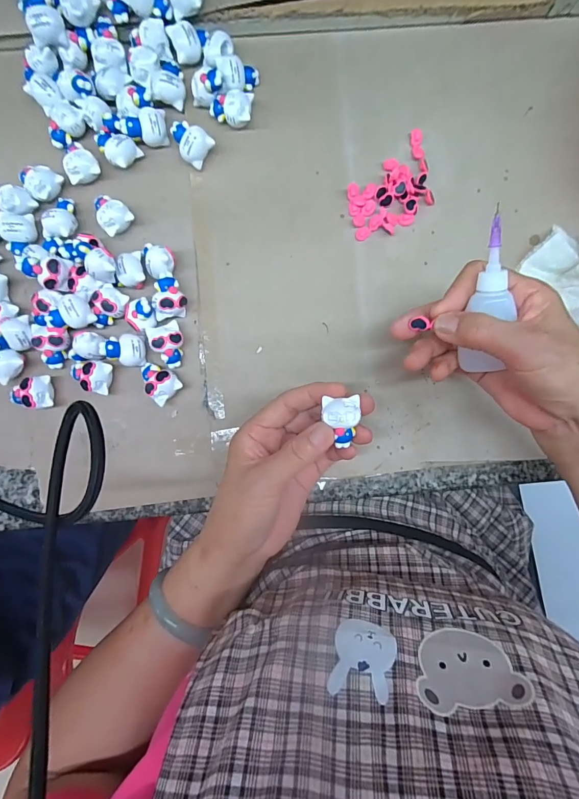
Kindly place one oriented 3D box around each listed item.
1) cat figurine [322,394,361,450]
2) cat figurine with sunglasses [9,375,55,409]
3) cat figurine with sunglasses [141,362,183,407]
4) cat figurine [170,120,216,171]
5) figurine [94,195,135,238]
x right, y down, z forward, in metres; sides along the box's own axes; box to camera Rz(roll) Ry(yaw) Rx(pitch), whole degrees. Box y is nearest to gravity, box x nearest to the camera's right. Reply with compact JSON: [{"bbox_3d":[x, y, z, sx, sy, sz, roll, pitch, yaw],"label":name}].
[{"bbox_3d":[0.034,0.015,0.253,0.023,0.011,0.033,-1,90,-1],"label":"cat figurine"},{"bbox_3d":[-0.201,-0.004,0.302,0.028,0.020,0.025,-10,90,-1],"label":"cat figurine with sunglasses"},{"bbox_3d":[-0.103,-0.015,0.303,0.024,0.020,0.034,-42,90,-1],"label":"cat figurine with sunglasses"},{"bbox_3d":[-0.079,-0.205,0.306,0.032,0.019,0.024,43,89,0],"label":"cat figurine"},{"bbox_3d":[-0.142,-0.148,0.307,0.025,0.018,0.030,-39,90,-1],"label":"figurine"}]

